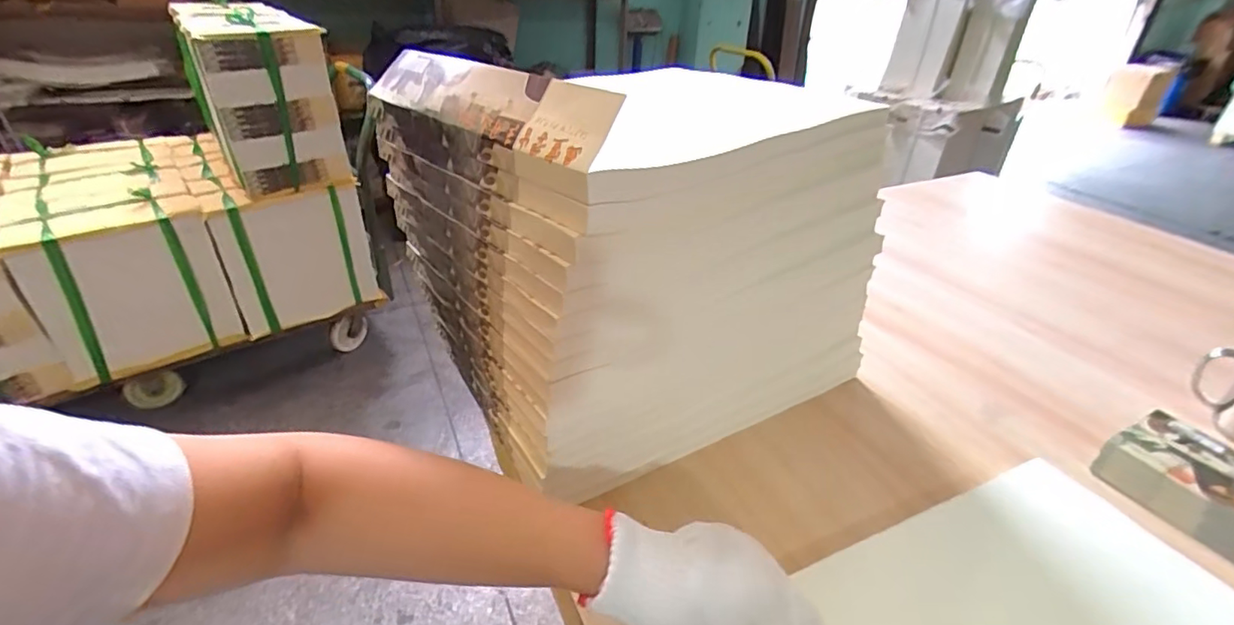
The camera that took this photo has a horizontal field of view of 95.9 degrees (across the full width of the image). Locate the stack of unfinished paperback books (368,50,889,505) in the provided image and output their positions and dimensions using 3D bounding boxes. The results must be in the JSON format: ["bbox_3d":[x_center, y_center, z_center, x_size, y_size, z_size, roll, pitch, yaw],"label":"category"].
[{"bbox_3d":[0.030,-0.073,0.513,0.369,0.341,0.264,-21,39,-32],"label":"stack of unfinished paperback books"}]

